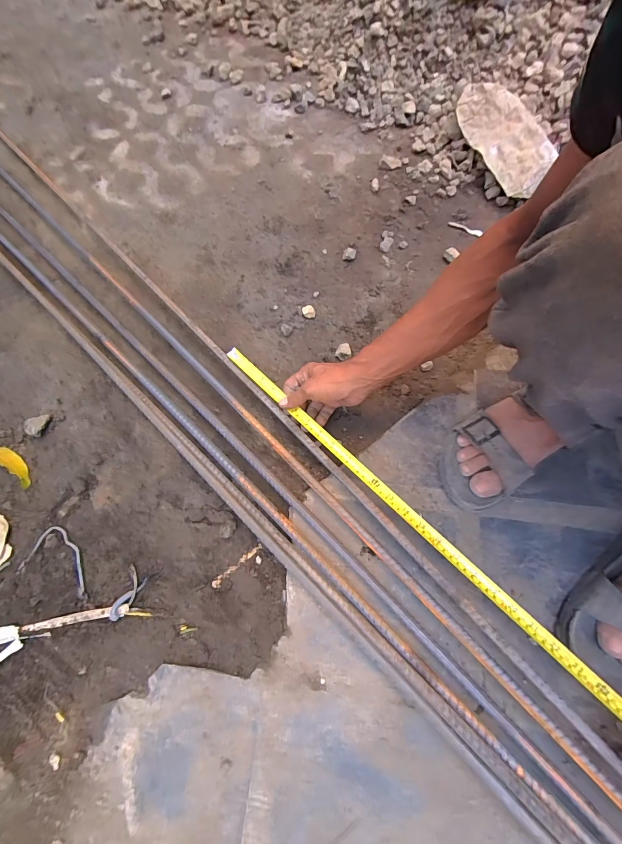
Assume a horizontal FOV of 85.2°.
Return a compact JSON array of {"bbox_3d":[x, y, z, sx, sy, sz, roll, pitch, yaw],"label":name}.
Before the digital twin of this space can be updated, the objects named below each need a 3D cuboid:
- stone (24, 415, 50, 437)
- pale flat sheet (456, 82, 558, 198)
[{"bbox_3d":[-0.441,0.004,0.545,0.022,0.024,0.039,18,69,8],"label":"stone"},{"bbox_3d":[0.400,-0.589,0.686,0.123,0.029,0.248,-32,85,3],"label":"pale flat sheet"}]

